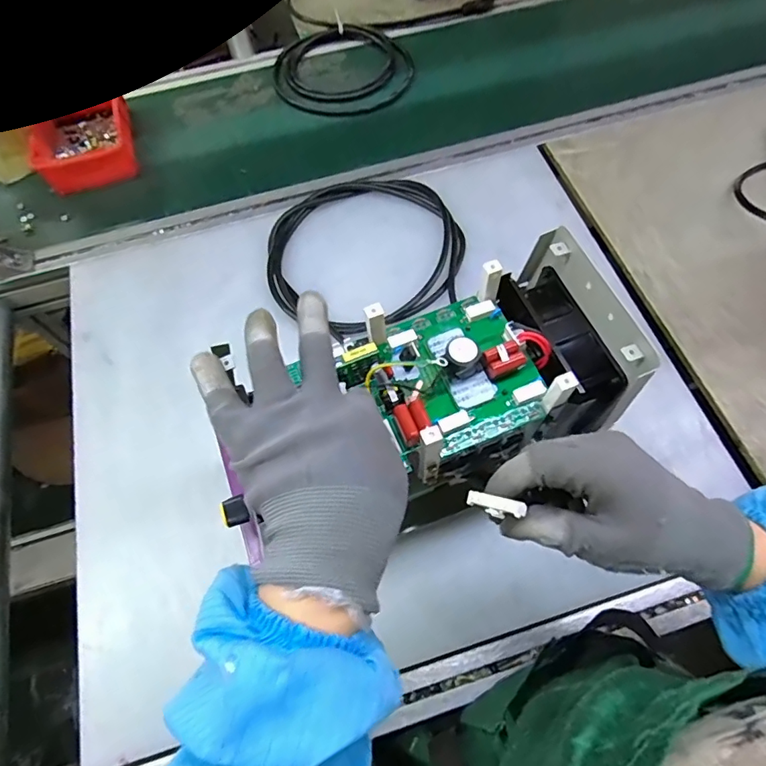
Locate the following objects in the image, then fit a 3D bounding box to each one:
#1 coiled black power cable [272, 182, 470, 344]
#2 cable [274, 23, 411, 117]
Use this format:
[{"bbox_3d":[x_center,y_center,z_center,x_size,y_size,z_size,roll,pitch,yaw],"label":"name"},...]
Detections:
[{"bbox_3d":[-0.026,-0.183,0.658,0.258,0.022,0.233,-19,65,-7],"label":"coiled black power cable"},{"bbox_3d":[-0.069,-0.531,0.825,0.226,0.018,0.229,-1,64,1],"label":"cable"}]

